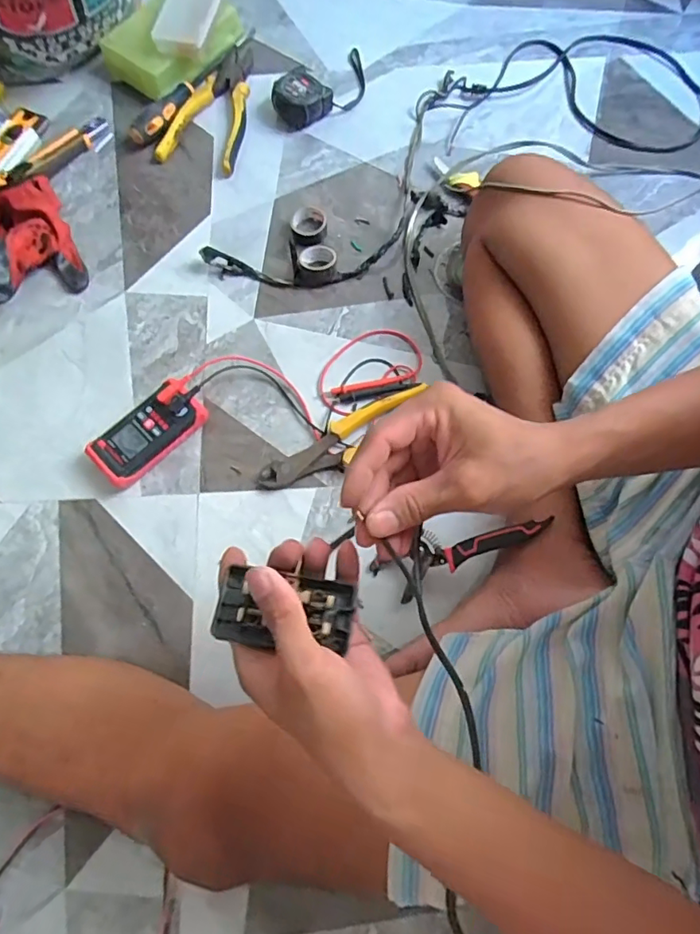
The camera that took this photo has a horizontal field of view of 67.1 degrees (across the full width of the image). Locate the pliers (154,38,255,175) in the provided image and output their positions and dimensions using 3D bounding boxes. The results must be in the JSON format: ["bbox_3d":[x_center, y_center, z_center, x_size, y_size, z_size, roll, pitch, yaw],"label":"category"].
[{"bbox_3d":[-0.180,-0.485,0.700,0.101,0.023,0.209,11,74,5],"label":"pliers"}]

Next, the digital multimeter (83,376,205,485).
[{"bbox_3d":[-0.211,-0.035,0.560,0.119,0.034,0.056,-43,77,-10],"label":"digital multimeter"}]

